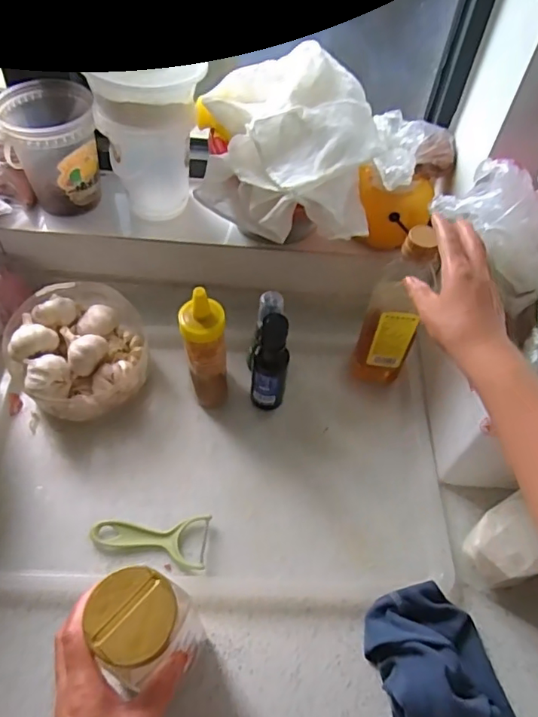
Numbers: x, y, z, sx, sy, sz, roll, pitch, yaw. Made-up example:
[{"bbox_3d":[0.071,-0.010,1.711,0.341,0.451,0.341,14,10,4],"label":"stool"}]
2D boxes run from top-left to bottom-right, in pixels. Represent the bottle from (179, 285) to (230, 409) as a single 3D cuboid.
[{"bbox_3d":[-0.074,0.000,0.628,0.054,0.183,0.049,-8,55,-11],"label":"bottle"}]

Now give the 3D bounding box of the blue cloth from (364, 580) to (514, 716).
[{"bbox_3d":[0.170,0.306,0.490,0.115,0.059,0.178,-13,56,-14],"label":"blue cloth"}]

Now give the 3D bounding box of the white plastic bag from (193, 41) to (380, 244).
[{"bbox_3d":[0.023,-0.240,0.629,0.207,0.153,0.205,3,54,-3],"label":"white plastic bag"}]

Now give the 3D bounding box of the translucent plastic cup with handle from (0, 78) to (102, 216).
[{"bbox_3d":[-0.281,-0.273,0.697,0.116,0.129,0.110,-16,57,-15],"label":"translucent plastic cup with handle"}]

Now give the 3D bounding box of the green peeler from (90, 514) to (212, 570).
[{"bbox_3d":[-0.130,0.203,0.579,0.126,0.011,0.055,-1,54,-5],"label":"green peeler"}]

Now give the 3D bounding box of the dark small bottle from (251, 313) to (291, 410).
[{"bbox_3d":[0.002,0.011,0.640,0.044,0.156,0.045,6,54,0],"label":"dark small bottle"}]

